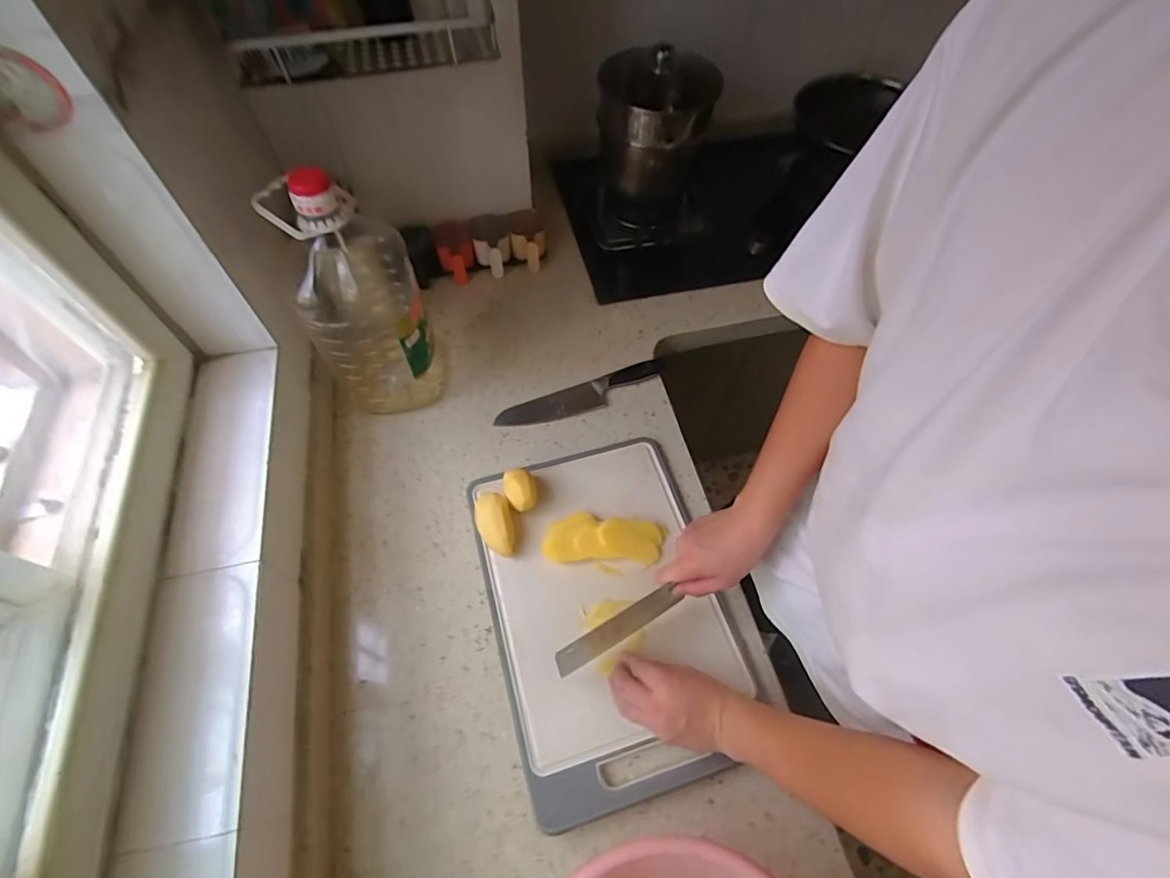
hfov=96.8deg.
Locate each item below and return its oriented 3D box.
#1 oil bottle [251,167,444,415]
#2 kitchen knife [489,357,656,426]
[{"bbox_3d":[-0.297,-0.189,0.694,0.136,0.345,0.149,-13,60,-10],"label":"oil bottle"},{"bbox_3d":[-0.007,-0.071,0.819,0.267,0.022,0.053,-20,62,-13],"label":"kitchen knife"}]

